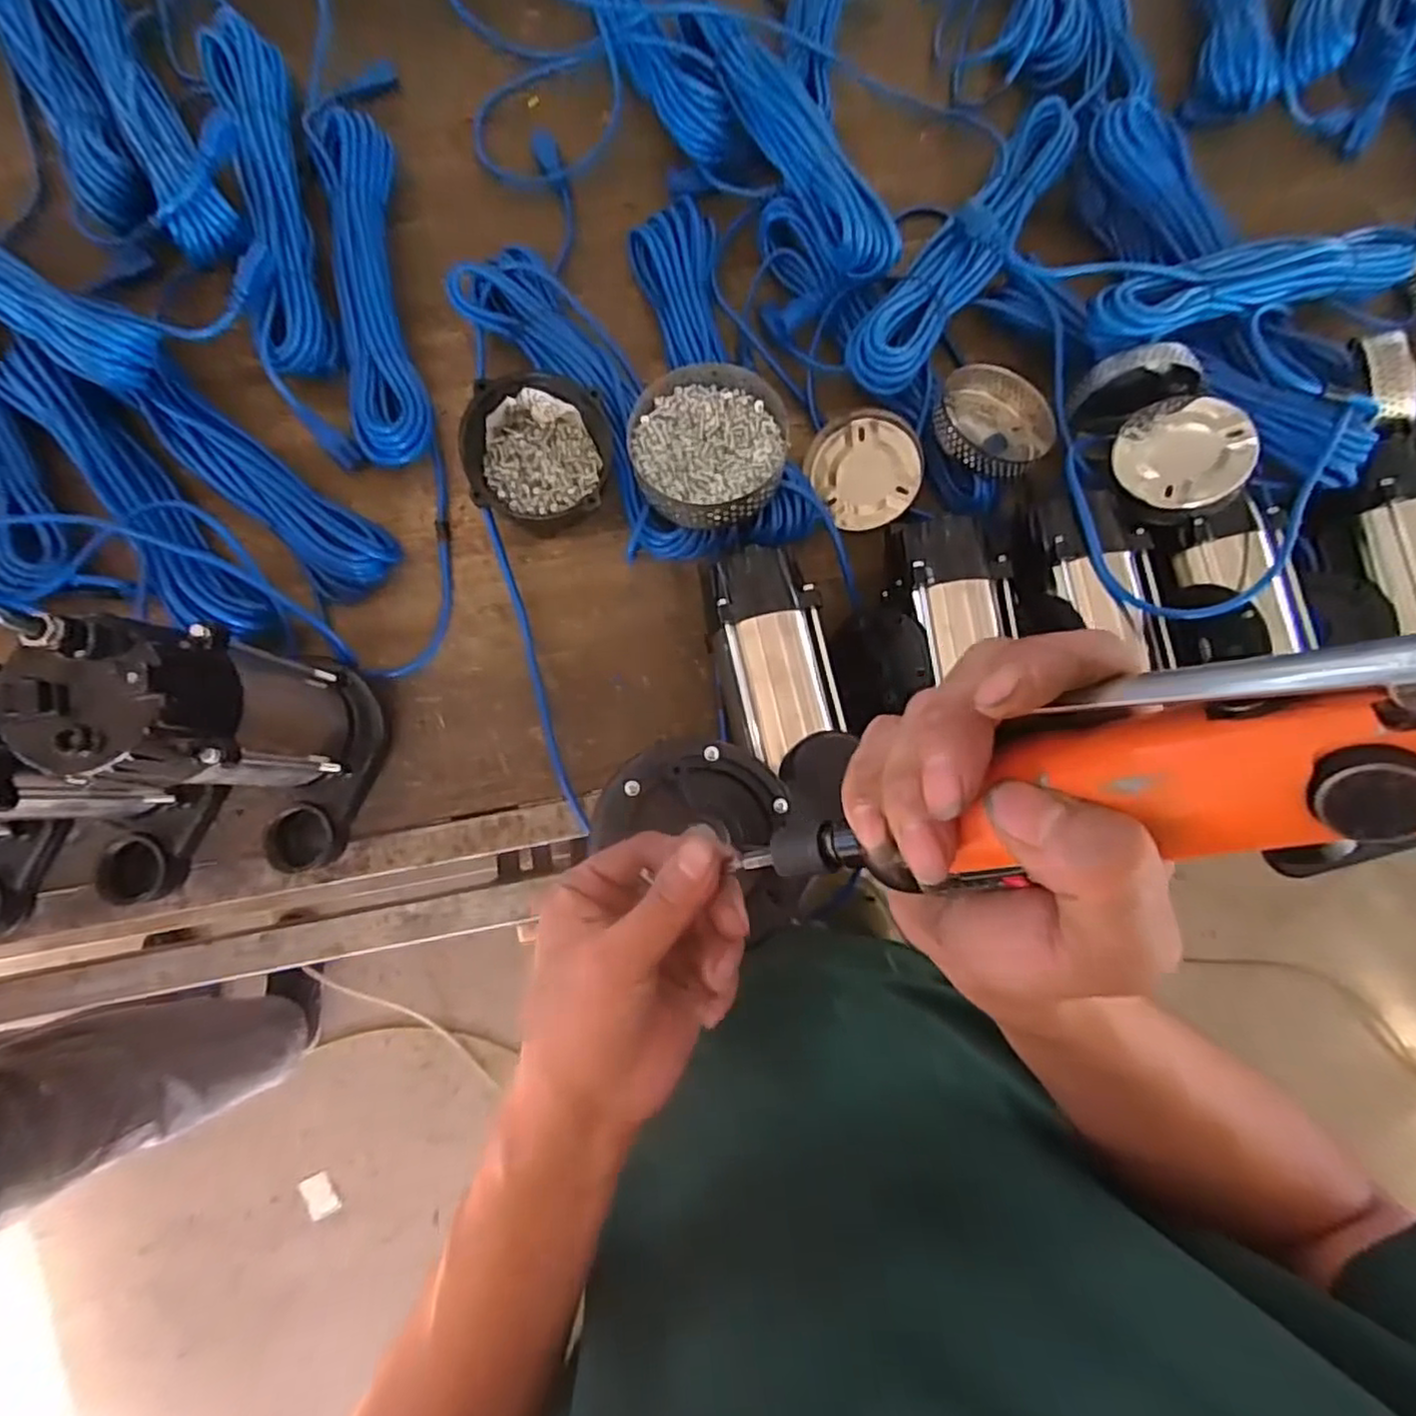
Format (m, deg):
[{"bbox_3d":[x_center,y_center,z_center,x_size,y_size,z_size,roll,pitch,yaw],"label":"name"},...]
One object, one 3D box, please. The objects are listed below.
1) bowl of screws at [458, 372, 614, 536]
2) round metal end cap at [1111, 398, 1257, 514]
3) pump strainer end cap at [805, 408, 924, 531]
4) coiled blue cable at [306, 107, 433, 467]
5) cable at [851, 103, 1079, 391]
[{"bbox_3d":[-0.149,-0.223,0.607,0.122,0.074,0.108,-1,82,-2],"label":"bowl of screws"},{"bbox_3d":[0.397,-0.220,0.573,0.096,0.021,0.102,-6,74,23],"label":"round metal end cap"},{"bbox_3d":[0.149,-0.225,0.641,0.100,0.040,0.105,10,118,20],"label":"pump strainer end cap"},{"bbox_3d":[-0.316,-0.397,0.646,0.070,0.043,0.348,-11,83,-3],"label":"coiled blue cable"},{"bbox_3d":[0.242,-0.423,0.628,0.066,0.056,0.338,38,83,3],"label":"cable"}]

